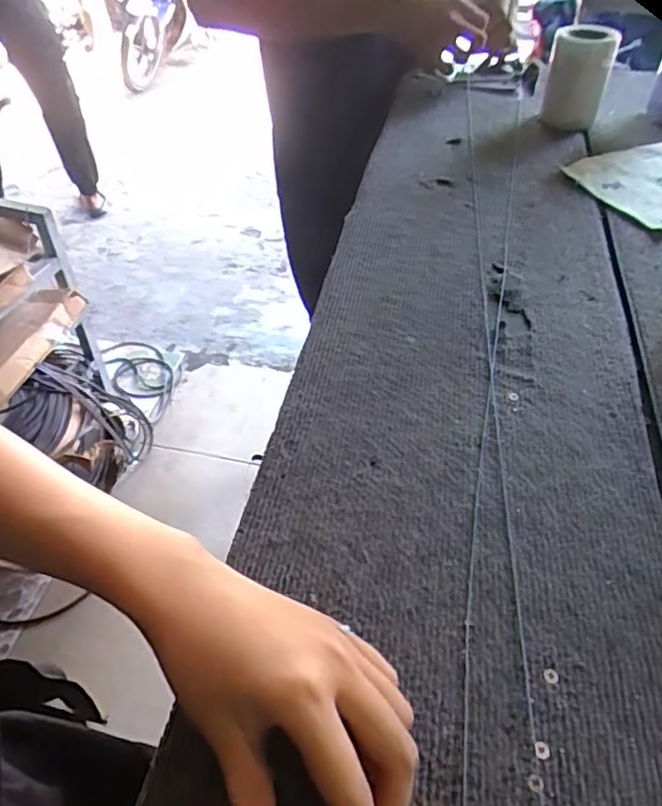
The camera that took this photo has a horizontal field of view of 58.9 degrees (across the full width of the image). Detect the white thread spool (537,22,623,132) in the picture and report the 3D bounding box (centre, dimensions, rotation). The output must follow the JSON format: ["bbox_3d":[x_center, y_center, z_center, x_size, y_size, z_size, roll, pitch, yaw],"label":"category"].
[{"bbox_3d":[0.305,-0.399,0.728,0.072,0.106,0.065,11,46,10],"label":"white thread spool"}]

